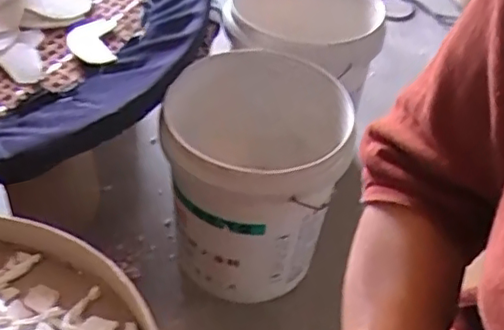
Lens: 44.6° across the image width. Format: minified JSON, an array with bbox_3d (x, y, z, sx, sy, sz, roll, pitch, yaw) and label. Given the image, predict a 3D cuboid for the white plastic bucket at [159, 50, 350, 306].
[{"bbox_3d":[0.002,0.025,1.004,0.268,0.330,0.254,3,45,-3],"label":"white plastic bucket"}]

